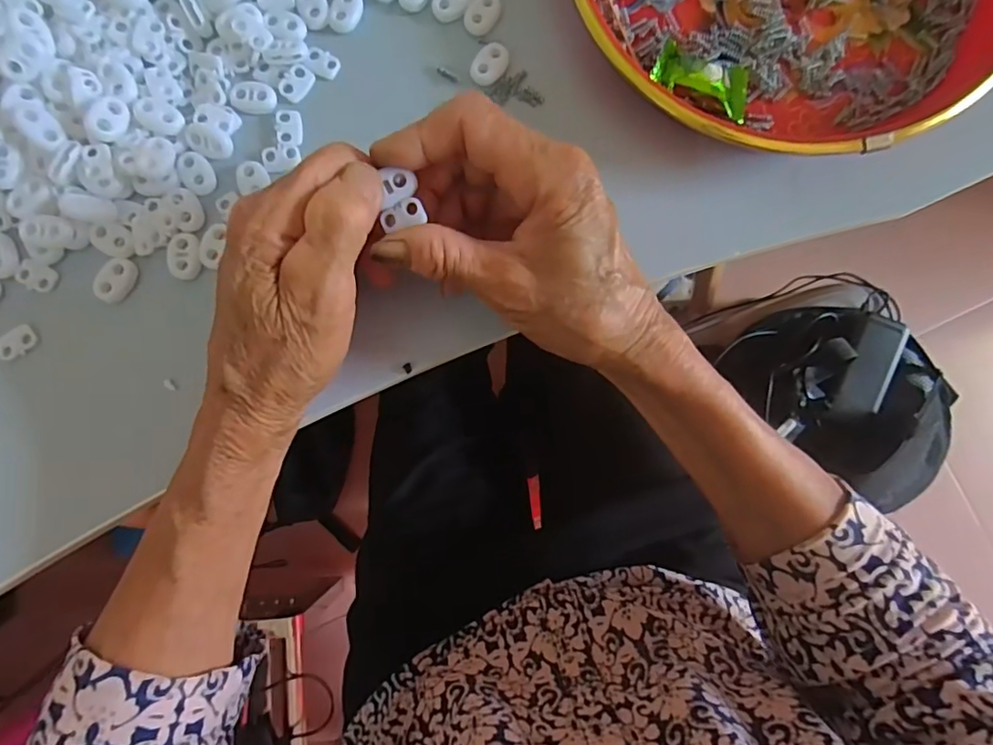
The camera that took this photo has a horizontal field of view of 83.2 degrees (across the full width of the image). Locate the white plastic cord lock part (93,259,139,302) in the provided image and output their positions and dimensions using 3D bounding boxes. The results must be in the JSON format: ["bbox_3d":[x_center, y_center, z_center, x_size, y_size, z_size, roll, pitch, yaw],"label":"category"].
[{"bbox_3d":[-0.180,-0.044,0.264,0.013,0.007,0.021,32,85,1],"label":"white plastic cord lock part"}]

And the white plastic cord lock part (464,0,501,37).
[{"bbox_3d":[-0.007,-0.180,0.281,0.014,0.005,0.021,31,85,1],"label":"white plastic cord lock part"}]

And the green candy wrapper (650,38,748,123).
[{"bbox_3d":[0.099,-0.141,0.265,0.048,0.014,0.027,18,85,0],"label":"green candy wrapper"}]

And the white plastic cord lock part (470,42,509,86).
[{"bbox_3d":[-0.003,-0.154,0.278,0.016,0.004,0.023,34,85,2],"label":"white plastic cord lock part"}]

